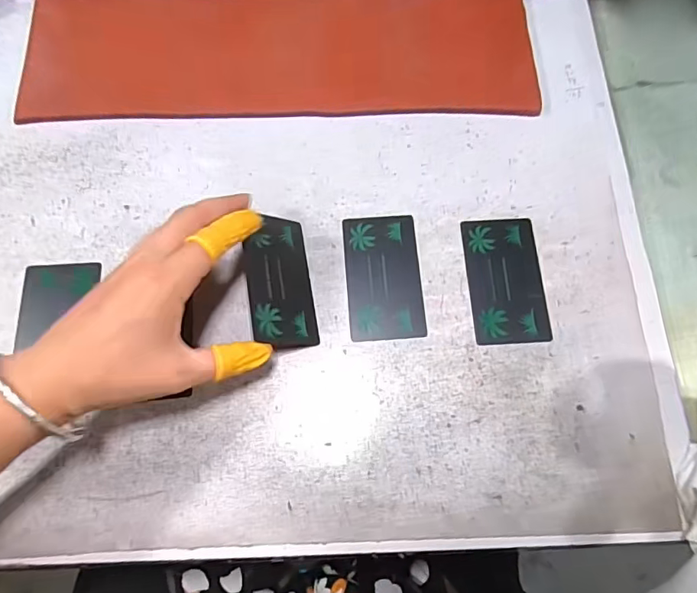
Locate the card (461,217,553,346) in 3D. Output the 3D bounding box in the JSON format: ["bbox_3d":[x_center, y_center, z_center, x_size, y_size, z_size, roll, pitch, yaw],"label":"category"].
[{"bbox_3d":[0.104,-0.012,0.326,0.049,0.004,0.086,-2,72,-2],"label":"card"}]

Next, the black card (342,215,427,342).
[{"bbox_3d":[0.023,-0.014,0.326,0.048,0.004,0.086,-3,72,-2],"label":"black card"}]

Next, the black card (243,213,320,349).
[{"bbox_3d":[-0.043,-0.011,0.309,0.048,0.004,0.086,7,66,-43],"label":"black card"}]

